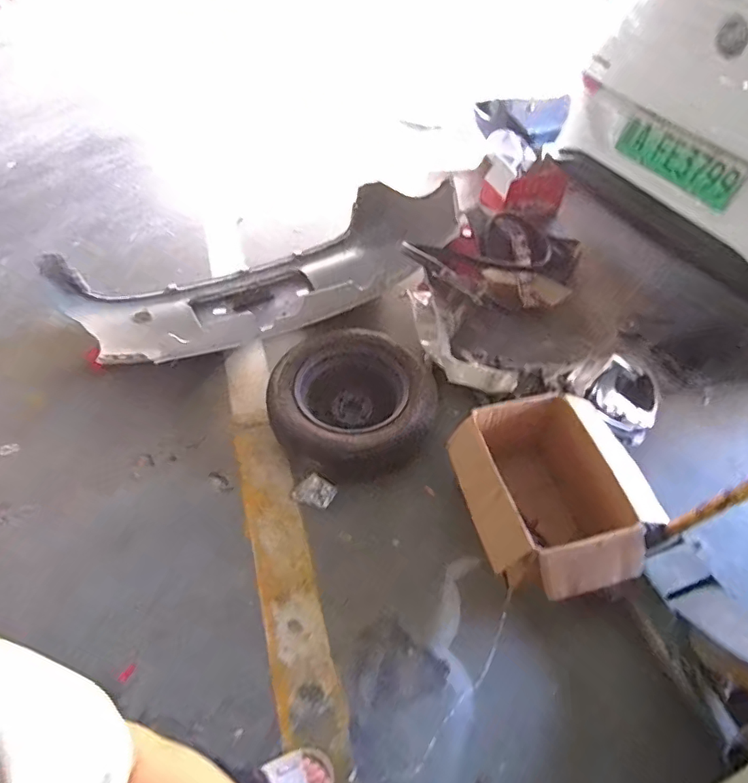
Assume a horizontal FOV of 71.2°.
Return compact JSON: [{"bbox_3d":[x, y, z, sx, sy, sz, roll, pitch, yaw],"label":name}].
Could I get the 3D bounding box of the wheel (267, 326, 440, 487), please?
[{"bbox_3d":[-0.064,0.045,1.612,0.455,0.199,0.470,1,50,-1],"label":"wheel"}]

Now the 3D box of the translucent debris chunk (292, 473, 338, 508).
[{"bbox_3d":[-0.171,0.293,1.520,0.110,0.026,0.088,28,55,20],"label":"translucent debris chunk"}]

